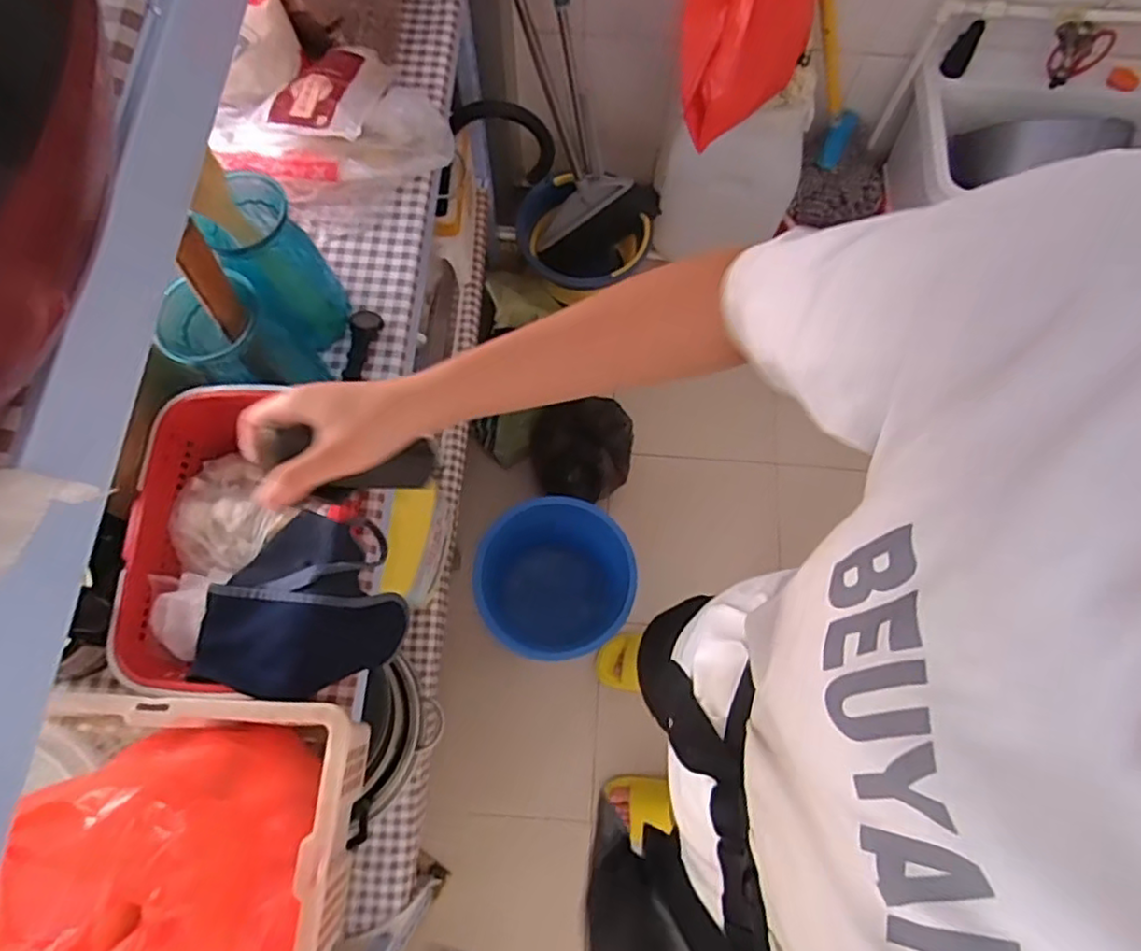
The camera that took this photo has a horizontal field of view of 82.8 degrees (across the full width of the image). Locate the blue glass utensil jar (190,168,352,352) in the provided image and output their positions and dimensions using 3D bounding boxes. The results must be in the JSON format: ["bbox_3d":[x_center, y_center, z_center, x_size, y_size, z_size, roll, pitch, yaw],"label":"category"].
[{"bbox_3d":[-0.321,-0.230,0.722,0.089,0.185,0.091,0,72,-1],"label":"blue glass utensil jar"}]

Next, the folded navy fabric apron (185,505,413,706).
[{"bbox_3d":[-0.259,0.132,0.622,0.173,0.132,0.150,-18,74,-6],"label":"folded navy fabric apron"}]

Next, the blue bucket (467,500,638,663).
[{"bbox_3d":[-0.029,0.230,1.338,0.292,0.316,0.293,0,72,-1],"label":"blue bucket"}]

